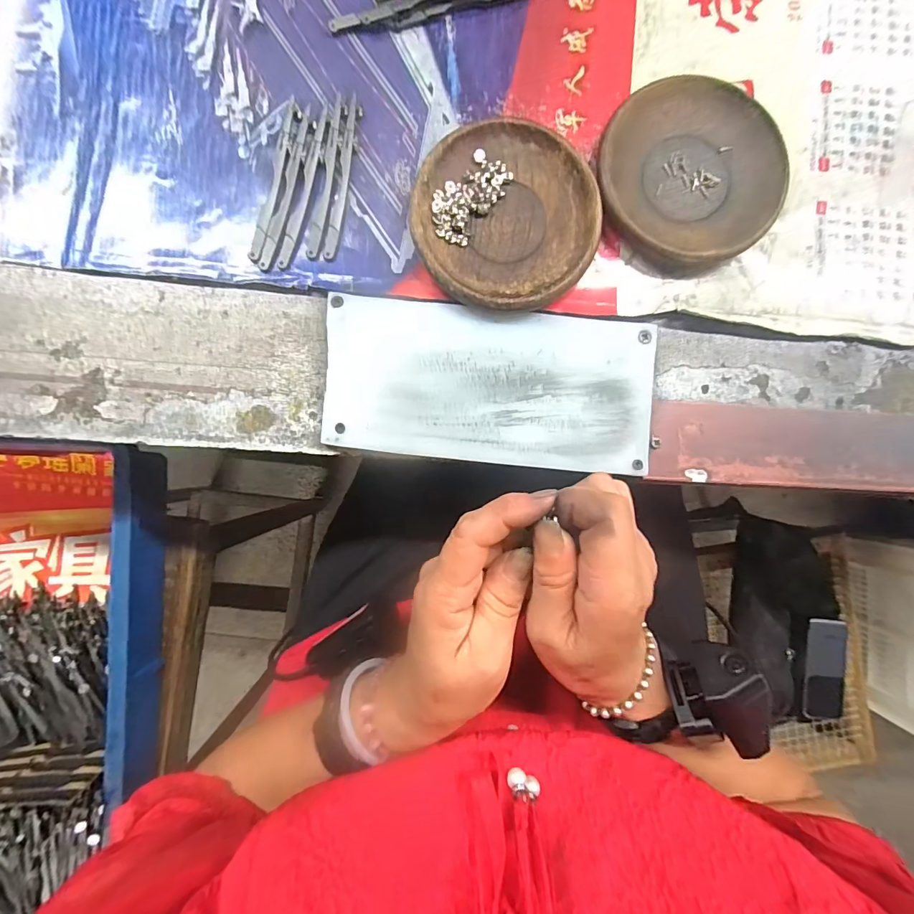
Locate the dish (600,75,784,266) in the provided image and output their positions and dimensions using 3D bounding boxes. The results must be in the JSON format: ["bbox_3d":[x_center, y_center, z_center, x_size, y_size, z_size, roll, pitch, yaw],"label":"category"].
[{"bbox_3d":[0.143,-0.174,0.266,0.110,0.015,0.109,0,88,-2],"label":"dish"}]

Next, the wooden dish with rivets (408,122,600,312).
[{"bbox_3d":[0.029,-0.143,0.259,0.109,0.018,0.110,0,88,-2],"label":"wooden dish with rivets"}]

